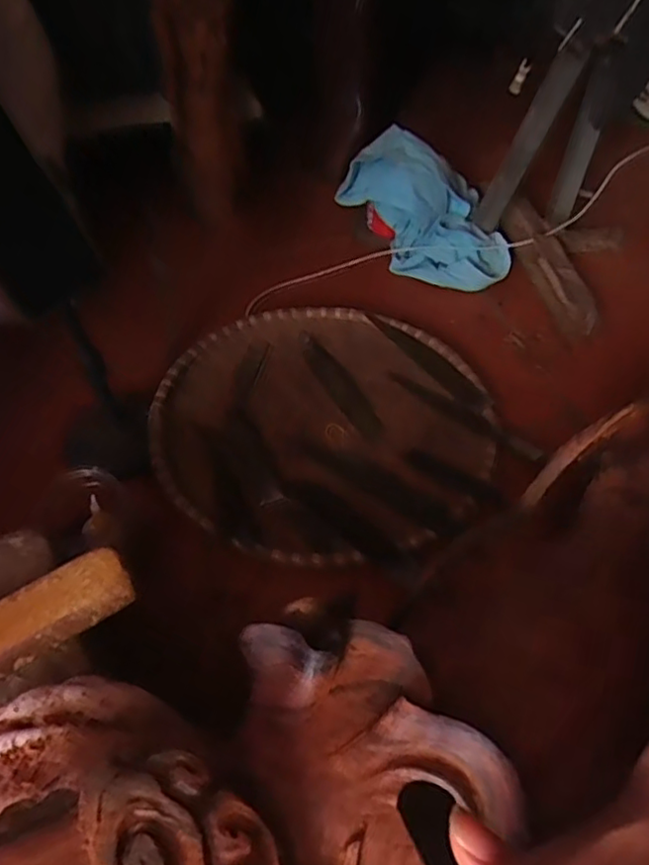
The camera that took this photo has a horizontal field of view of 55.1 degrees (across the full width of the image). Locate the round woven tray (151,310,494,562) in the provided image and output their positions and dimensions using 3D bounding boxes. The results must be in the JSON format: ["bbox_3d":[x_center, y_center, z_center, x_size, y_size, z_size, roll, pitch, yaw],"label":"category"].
[{"bbox_3d":[0.000,-0.011,0.640,0.326,0.037,0.323,-1,48,1],"label":"round woven tray"}]

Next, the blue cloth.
[{"bbox_3d":[0.133,-0.296,0.821,0.225,0.143,0.161,5,48,6],"label":"blue cloth"}]

